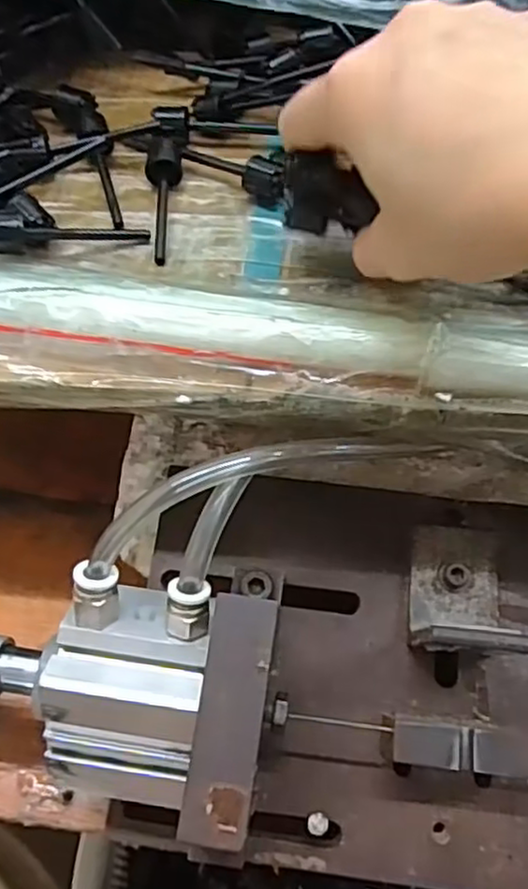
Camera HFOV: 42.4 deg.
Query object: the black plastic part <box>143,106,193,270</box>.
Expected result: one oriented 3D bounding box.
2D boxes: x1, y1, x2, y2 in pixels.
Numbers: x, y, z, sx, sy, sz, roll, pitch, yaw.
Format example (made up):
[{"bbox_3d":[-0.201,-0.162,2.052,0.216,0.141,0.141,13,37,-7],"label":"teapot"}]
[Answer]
[{"bbox_3d":[-0.042,-0.111,0.283,0.014,0.015,0.090,2,55,0],"label":"black plastic part"}]

